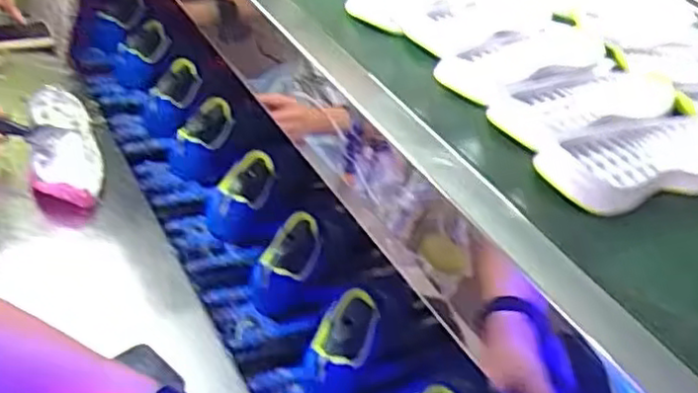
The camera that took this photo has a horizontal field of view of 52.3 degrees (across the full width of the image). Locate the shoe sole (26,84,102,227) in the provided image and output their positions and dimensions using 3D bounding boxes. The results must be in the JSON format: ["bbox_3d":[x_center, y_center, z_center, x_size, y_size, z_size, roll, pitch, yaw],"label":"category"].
[{"bbox_3d":[-0.392,-0.073,0.981,0.085,0.061,0.301,-8,38,-19],"label":"shoe sole"}]

